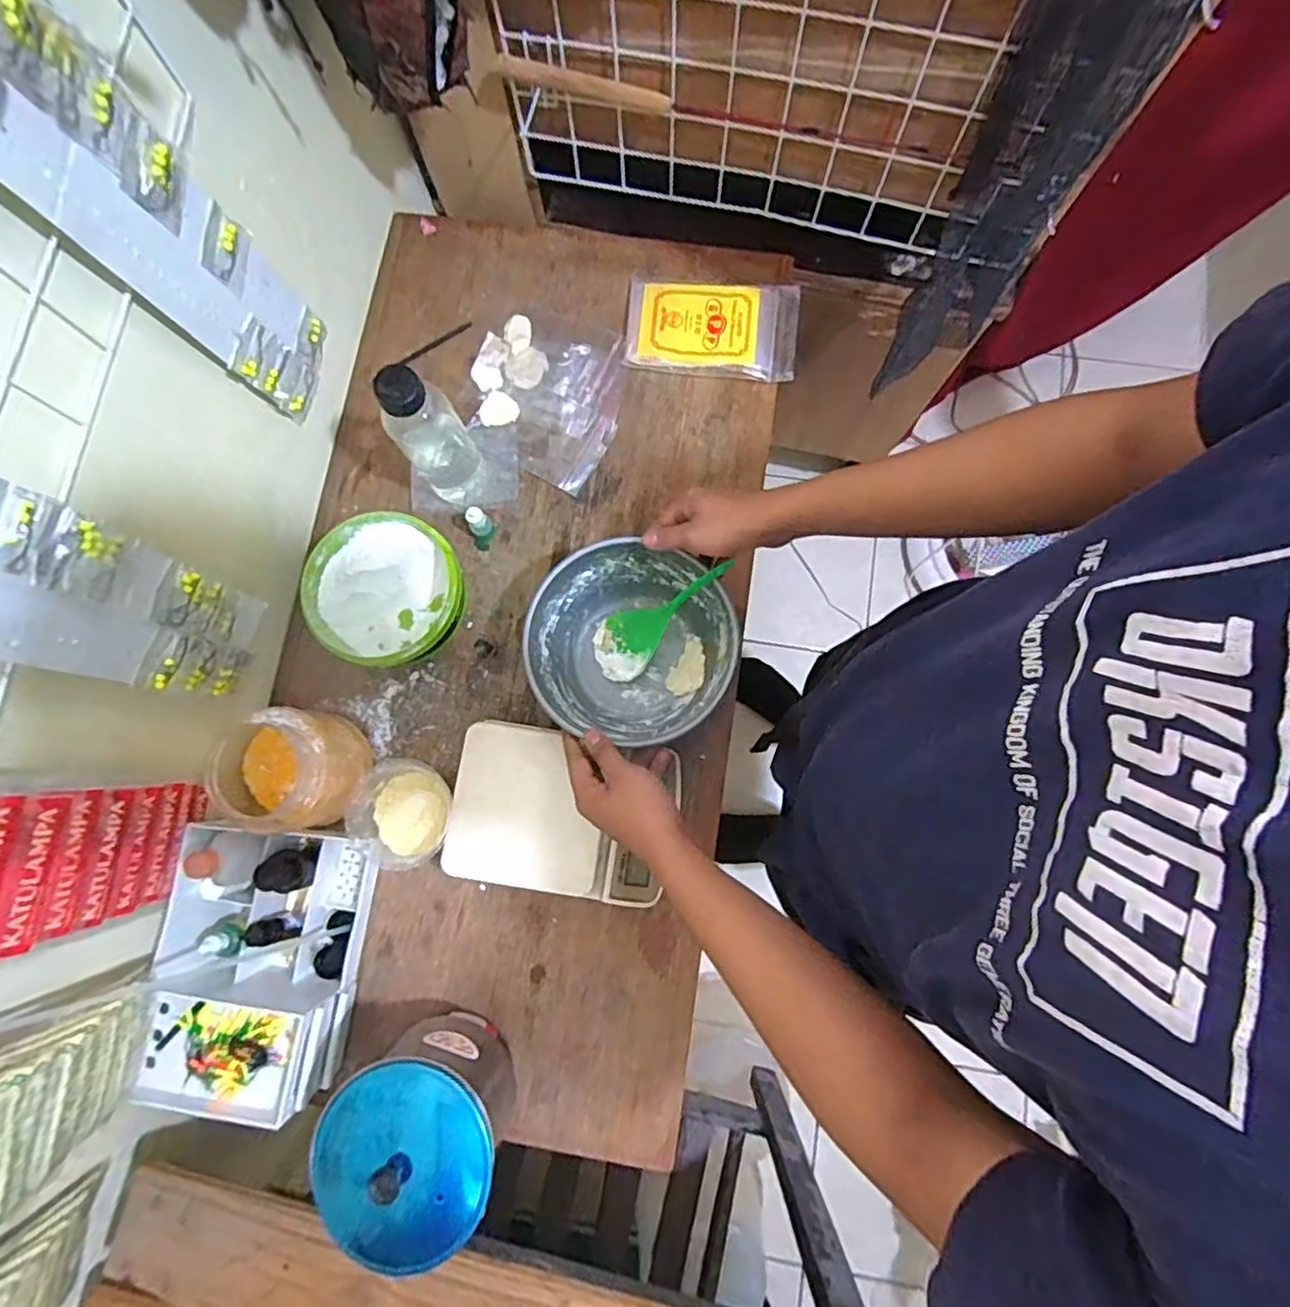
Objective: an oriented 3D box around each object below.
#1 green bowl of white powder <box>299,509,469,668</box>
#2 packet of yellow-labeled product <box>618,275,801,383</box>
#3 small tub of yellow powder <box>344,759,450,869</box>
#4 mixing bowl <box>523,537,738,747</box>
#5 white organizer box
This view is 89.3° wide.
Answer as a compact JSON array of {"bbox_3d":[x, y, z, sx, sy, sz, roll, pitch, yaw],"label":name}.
[{"bbox_3d":[-0.268,-0.064,0.683,0.153,0.060,0.152,0,80,1],"label":"green bowl of white powder"},{"bbox_3d":[0.078,-0.382,0.755,0.196,0.019,0.115,8,80,3],"label":"packet of yellow-labeled product"},{"bbox_3d":[-0.238,0.160,0.654,0.094,0.053,0.098,0,80,1],"label":"small tub of yellow powder"},{"bbox_3d":[-0.014,-0.004,0.655,0.187,0.110,0.179,0,76,-1],"label":"mixing bowl"},{"bbox_3d":[-0.359,0.281,0.608,0.157,0.105,0.233,4,80,2],"label":"white organizer box"}]

